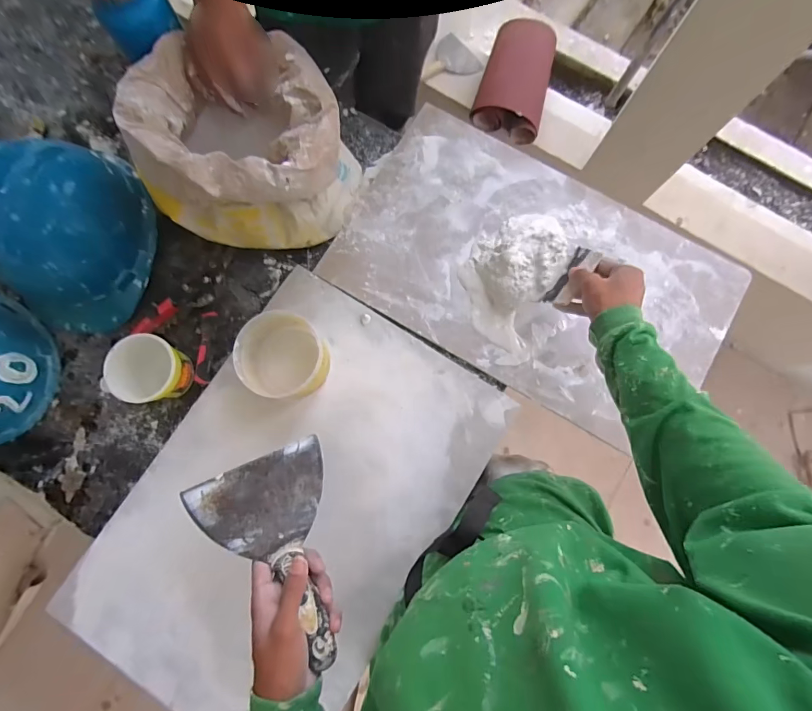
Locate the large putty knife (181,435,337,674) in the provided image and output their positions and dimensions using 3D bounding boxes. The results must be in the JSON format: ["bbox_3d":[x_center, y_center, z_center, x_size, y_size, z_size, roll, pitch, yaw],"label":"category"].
[{"bbox_3d":[-0.125,0.206,0.416,0.137,0.026,0.205,-21,69,-21],"label":"large putty knife"}]

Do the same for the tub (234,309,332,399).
[{"bbox_3d":[-0.171,-0.002,0.574,0.113,0.080,0.115,0,81,1],"label":"tub"}]

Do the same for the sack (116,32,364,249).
[{"bbox_3d":[-0.205,-0.287,0.554,0.245,0.214,0.244,-6,81,0],"label":"sack"}]

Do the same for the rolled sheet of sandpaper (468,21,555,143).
[{"bbox_3d":[0.315,-0.781,1.148,0.193,0.101,0.296,17,80,3],"label":"rolled sheet of sandpaper"}]

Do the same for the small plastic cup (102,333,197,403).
[{"bbox_3d":[-0.360,0.022,0.577,0.092,0.074,0.088,0,81,1],"label":"small plastic cup"}]

